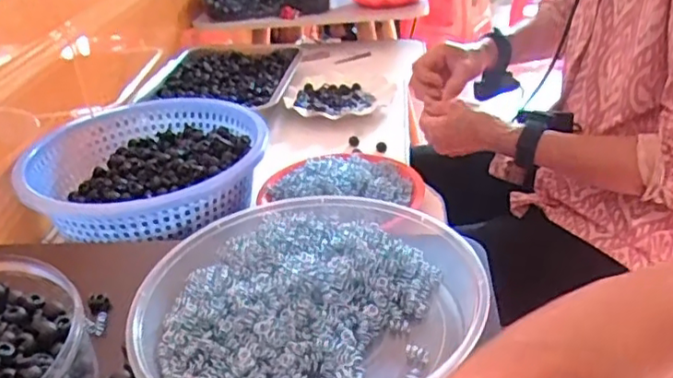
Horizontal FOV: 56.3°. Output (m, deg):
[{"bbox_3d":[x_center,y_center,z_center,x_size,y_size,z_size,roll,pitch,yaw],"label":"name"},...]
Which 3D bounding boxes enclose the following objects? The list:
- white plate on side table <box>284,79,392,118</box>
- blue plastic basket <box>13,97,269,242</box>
[{"bbox_3d":[0.003,-0.155,1.030,0.170,0.021,0.149,-4,29,2],"label":"white plate on side table"},{"bbox_3d":[-0.210,-0.023,0.737,0.250,0.075,0.275,0,30,8],"label":"blue plastic basket"}]

